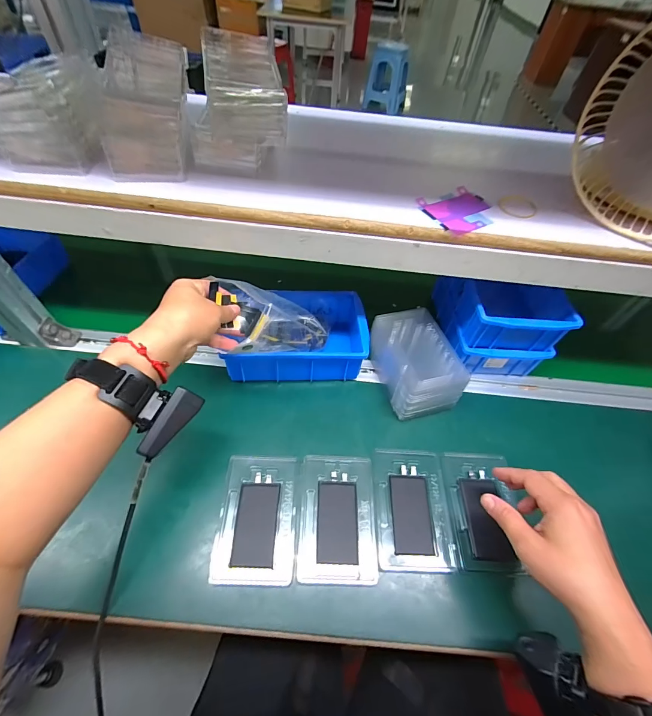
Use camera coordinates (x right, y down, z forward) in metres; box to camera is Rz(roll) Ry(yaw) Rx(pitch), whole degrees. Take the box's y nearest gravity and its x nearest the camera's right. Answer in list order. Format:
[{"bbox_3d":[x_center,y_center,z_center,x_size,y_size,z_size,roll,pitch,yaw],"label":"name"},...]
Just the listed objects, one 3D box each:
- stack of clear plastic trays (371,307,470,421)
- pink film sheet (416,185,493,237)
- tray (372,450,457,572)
[{"bbox_3d":[0.127,0.008,0.489,0.091,0.089,0.139,-9,55,-12],"label":"stack of clear plastic trays"},{"bbox_3d":[0.149,-0.163,0.377,0.085,0.006,0.069,-22,58,-21],"label":"pink film sheet"},{"bbox_3d":[0.101,0.172,0.399,0.086,0.014,0.129,4,53,-3],"label":"tray"}]

